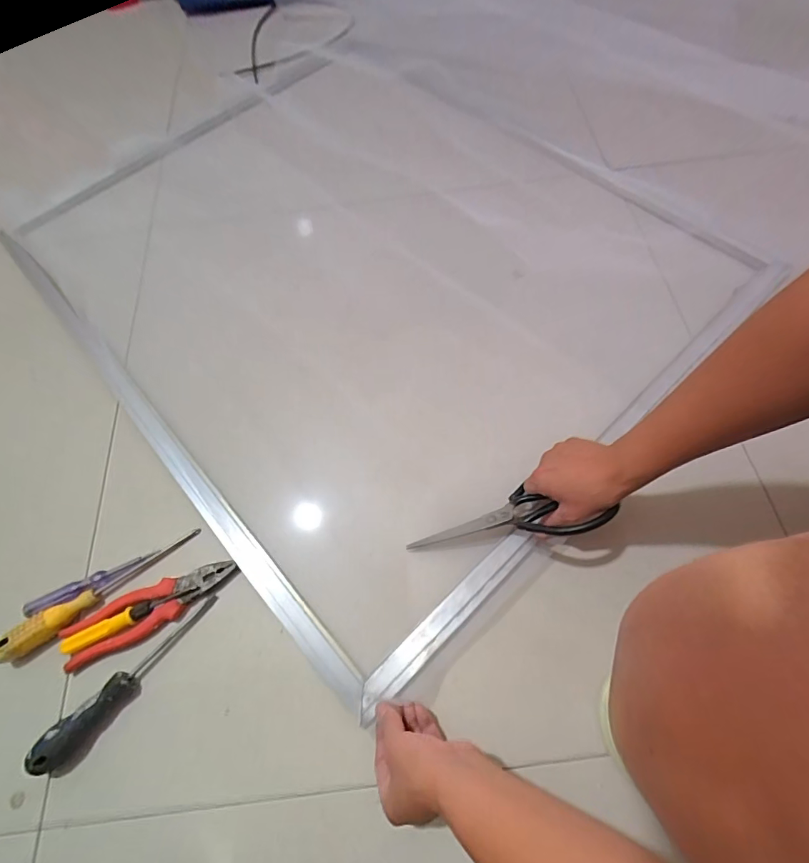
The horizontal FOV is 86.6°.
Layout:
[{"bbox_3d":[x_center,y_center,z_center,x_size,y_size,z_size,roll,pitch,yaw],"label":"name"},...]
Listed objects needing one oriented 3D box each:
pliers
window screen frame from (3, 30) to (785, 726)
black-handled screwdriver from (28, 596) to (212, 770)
[{"bbox_3d":[-0.280,0.195,0.475,0.188,0.016,0.050,-25,66,-8],"label":"pliers"},{"bbox_3d":[-0.091,-0.350,0.729,0.900,0.024,1.113,-42,68,-15],"label":"window screen frame"},{"bbox_3d":[-0.283,0.251,0.443,0.026,0.034,0.200,39,73,19],"label":"black-handled screwdriver"}]

